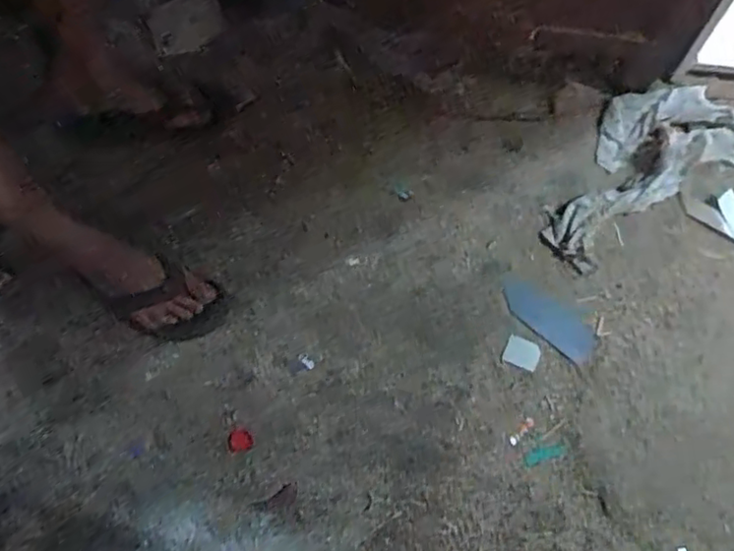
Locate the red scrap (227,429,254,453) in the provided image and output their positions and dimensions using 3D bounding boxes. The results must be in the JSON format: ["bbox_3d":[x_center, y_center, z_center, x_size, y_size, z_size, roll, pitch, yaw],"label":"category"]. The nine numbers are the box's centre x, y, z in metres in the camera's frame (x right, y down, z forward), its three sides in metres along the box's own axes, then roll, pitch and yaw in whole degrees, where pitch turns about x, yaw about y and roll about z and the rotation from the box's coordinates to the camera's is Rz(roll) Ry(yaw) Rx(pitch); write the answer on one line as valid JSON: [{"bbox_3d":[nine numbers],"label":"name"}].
[{"bbox_3d":[-0.188,0.245,0.936,0.037,0.004,0.033,-14,69,-6],"label":"red scrap"}]

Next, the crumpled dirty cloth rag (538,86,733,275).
[{"bbox_3d":[0.458,-0.195,1.077,0.424,0.052,0.206,-31,74,-11],"label":"crumpled dirty cloth rag"}]

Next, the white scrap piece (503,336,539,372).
[{"bbox_3d":[0.242,0.122,0.986,0.050,0.004,0.047,19,71,5],"label":"white scrap piece"}]

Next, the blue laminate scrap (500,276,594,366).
[{"bbox_3d":[0.287,0.064,1.010,0.170,0.007,0.067,40,74,11],"label":"blue laminate scrap"}]

